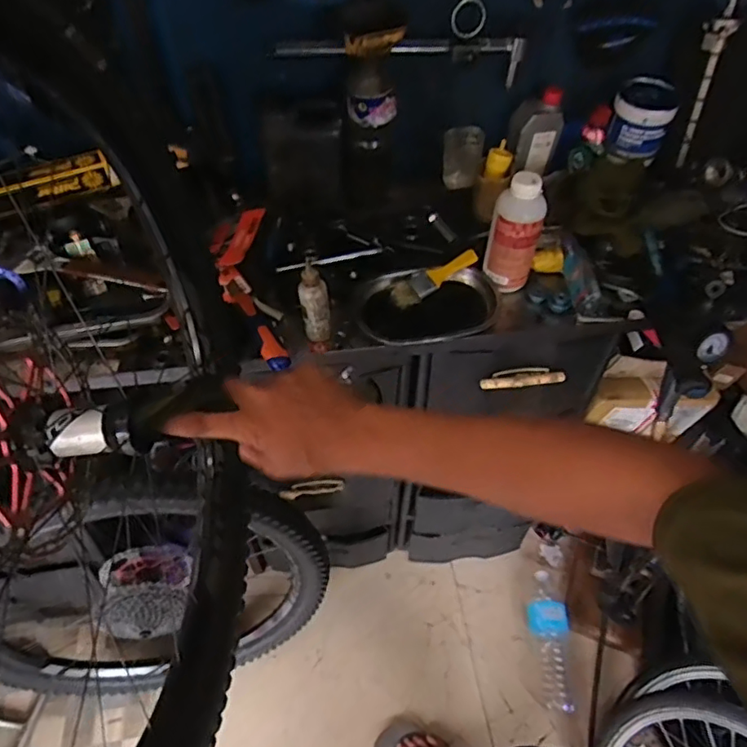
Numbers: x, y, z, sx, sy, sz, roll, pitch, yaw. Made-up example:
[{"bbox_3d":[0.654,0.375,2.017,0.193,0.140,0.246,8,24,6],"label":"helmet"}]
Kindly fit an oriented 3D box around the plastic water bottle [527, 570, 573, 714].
[{"bbox_3d":[0.418,0.623,1.367,0.086,0.071,0.315,-1,52,-1],"label":"plastic water bottle"}]

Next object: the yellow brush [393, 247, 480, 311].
[{"bbox_3d":[0.095,-0.151,0.908,0.149,0.019,0.048,-31,57,-4],"label":"yellow brush"}]

